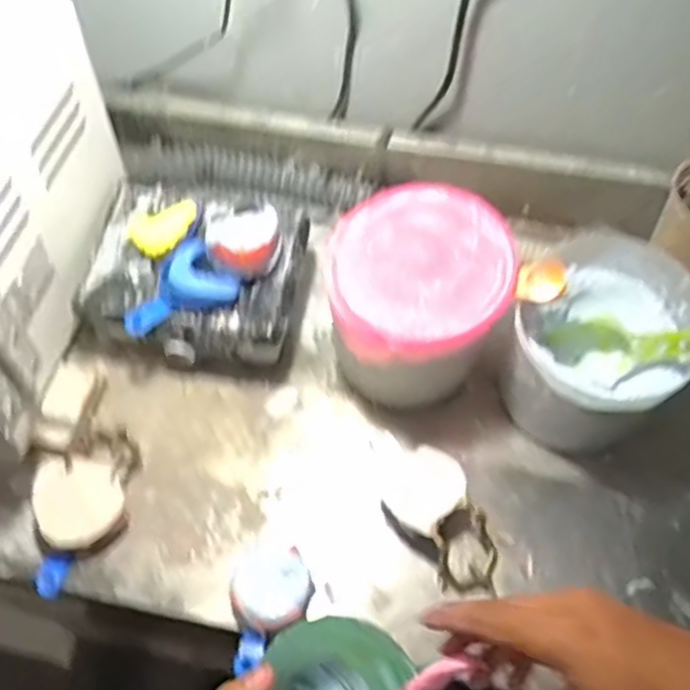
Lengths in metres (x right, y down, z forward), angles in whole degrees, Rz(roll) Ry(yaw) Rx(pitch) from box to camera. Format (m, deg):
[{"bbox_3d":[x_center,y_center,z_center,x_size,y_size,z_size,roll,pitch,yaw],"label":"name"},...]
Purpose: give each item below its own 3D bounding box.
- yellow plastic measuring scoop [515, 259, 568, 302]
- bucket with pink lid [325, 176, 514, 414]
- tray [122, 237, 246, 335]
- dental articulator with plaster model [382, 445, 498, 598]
[{"bbox_3d":[0.167,-0.055,0.610,0.041,0.021,0.033,18,65,9],"label":"yellow plastic measuring scoop"},{"bbox_3d":[0.065,-0.035,0.693,0.157,0.180,0.151,0,63,0],"label":"bucket with pink lid"},{"bbox_3d":[-0.162,-0.058,0.693,0.110,0.029,0.065,-19,65,-9],"label":"tray"},{"bbox_3d":[0.093,0.162,0.667,0.078,0.052,0.144,-32,67,-15],"label":"dental articulator with plaster model"}]

